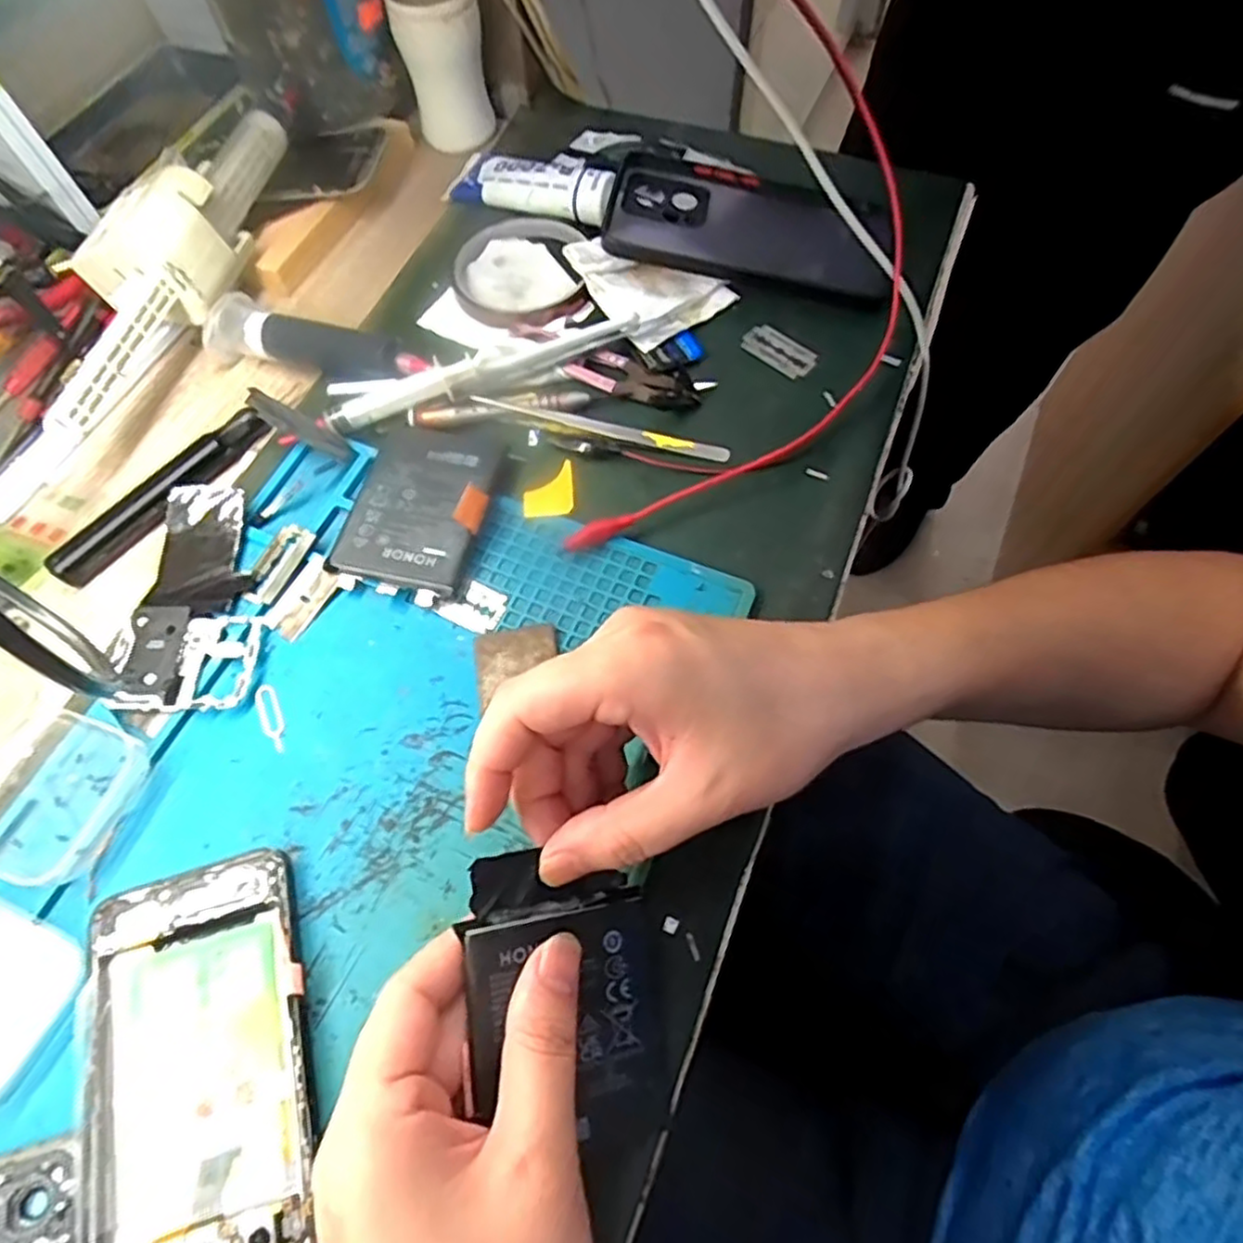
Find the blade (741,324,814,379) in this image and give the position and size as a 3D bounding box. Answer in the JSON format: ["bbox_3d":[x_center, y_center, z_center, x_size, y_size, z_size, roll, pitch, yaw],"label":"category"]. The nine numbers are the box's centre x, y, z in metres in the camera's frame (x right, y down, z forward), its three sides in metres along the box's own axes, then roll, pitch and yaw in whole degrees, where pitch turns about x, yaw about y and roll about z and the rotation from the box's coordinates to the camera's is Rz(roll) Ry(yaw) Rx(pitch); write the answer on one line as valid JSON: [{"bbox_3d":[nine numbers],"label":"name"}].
[{"bbox_3d":[0.087,-0.150,0.392,0.042,0.007,0.020,38,71,18],"label":"blade"}]

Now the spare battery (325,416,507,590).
[{"bbox_3d":[-0.096,-0.060,0.343,0.062,0.010,0.091,15,65,6],"label":"spare battery"}]

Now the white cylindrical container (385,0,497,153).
[{"bbox_3d":[-0.115,-0.366,0.456,0.051,0.080,0.056,-1,64,1],"label":"white cylindrical container"}]

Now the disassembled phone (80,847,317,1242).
[{"bbox_3d":[-0.144,0.166,0.240,0.074,0.008,0.160,-15,65,-6],"label":"disassembled phone"}]

